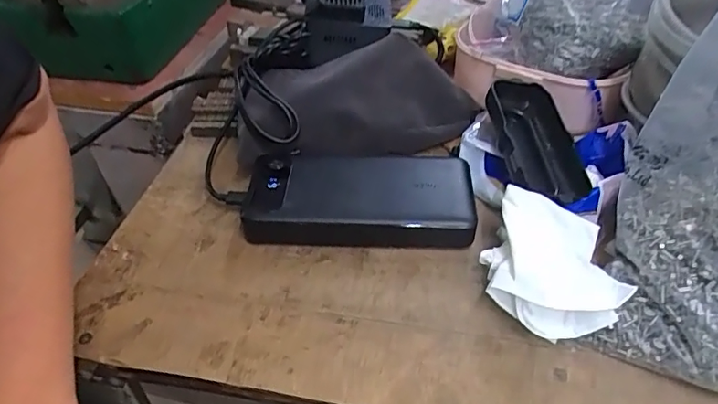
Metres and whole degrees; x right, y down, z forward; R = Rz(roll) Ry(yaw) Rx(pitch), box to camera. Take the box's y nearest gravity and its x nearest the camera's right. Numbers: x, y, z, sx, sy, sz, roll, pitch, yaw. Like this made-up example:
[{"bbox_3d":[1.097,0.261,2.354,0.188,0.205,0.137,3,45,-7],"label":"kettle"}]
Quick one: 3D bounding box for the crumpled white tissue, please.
[{"bbox_3d":[0.112,0.040,0.316,0.072,0.046,0.080,6,44,7],"label":"crumpled white tissue"}]

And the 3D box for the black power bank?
[{"bbox_3d":[0.001,-0.003,0.374,0.157,0.026,0.075,2,43,3],"label":"black power bank"}]

